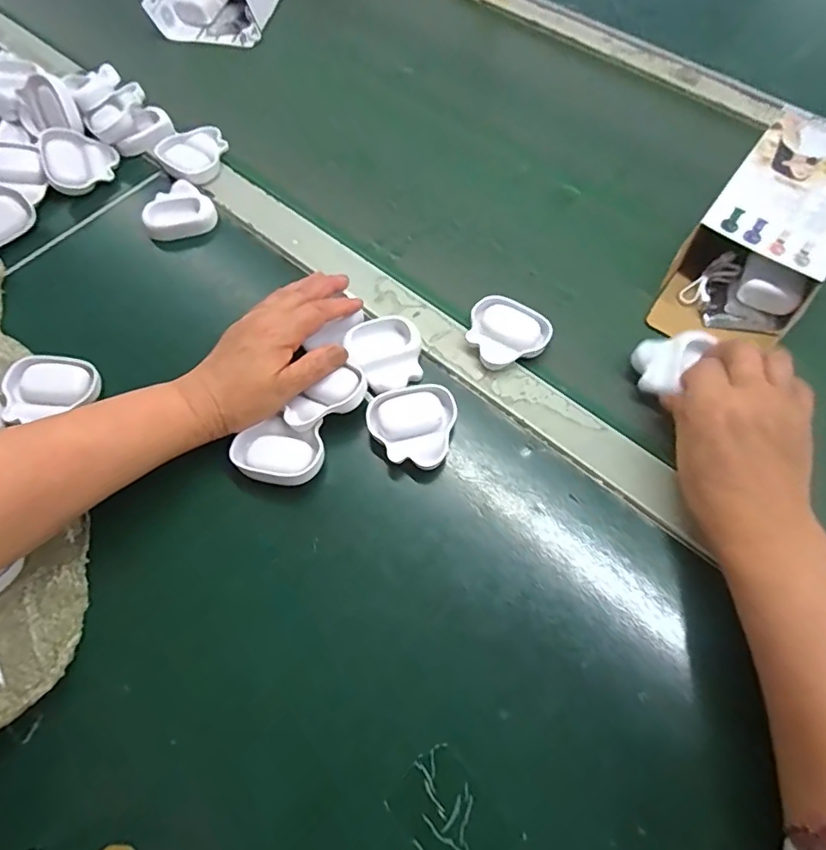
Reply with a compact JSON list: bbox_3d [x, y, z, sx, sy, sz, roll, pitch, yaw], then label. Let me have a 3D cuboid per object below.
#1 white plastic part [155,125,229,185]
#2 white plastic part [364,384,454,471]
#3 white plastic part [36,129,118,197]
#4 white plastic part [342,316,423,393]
[{"bbox_3d":[-0.212,-0.262,0.519,0.061,0.020,0.061,0,64,1],"label":"white plastic part"},{"bbox_3d":[-0.002,0.000,0.387,0.060,0.013,0.064,6,64,4],"label":"white plastic part"},{"bbox_3d":[-0.319,-0.252,0.510,0.062,0.013,0.062,-7,79,-25],"label":"white plastic part"},{"bbox_3d":[-0.020,-0.054,0.413,0.056,0.018,0.060,-21,65,-9],"label":"white plastic part"}]

